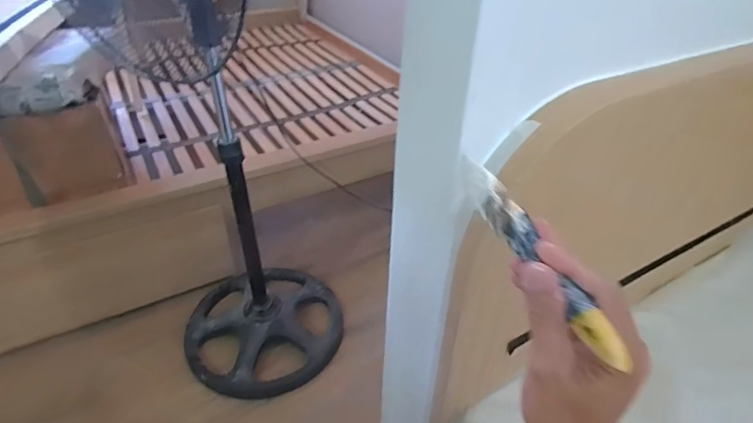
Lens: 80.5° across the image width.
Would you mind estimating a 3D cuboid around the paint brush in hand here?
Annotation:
[{"bbox_3d":[0.106,0.027,0.313,0.015,0.032,0.175,-13,50,-19],"label":"paint brush in hand"}]

